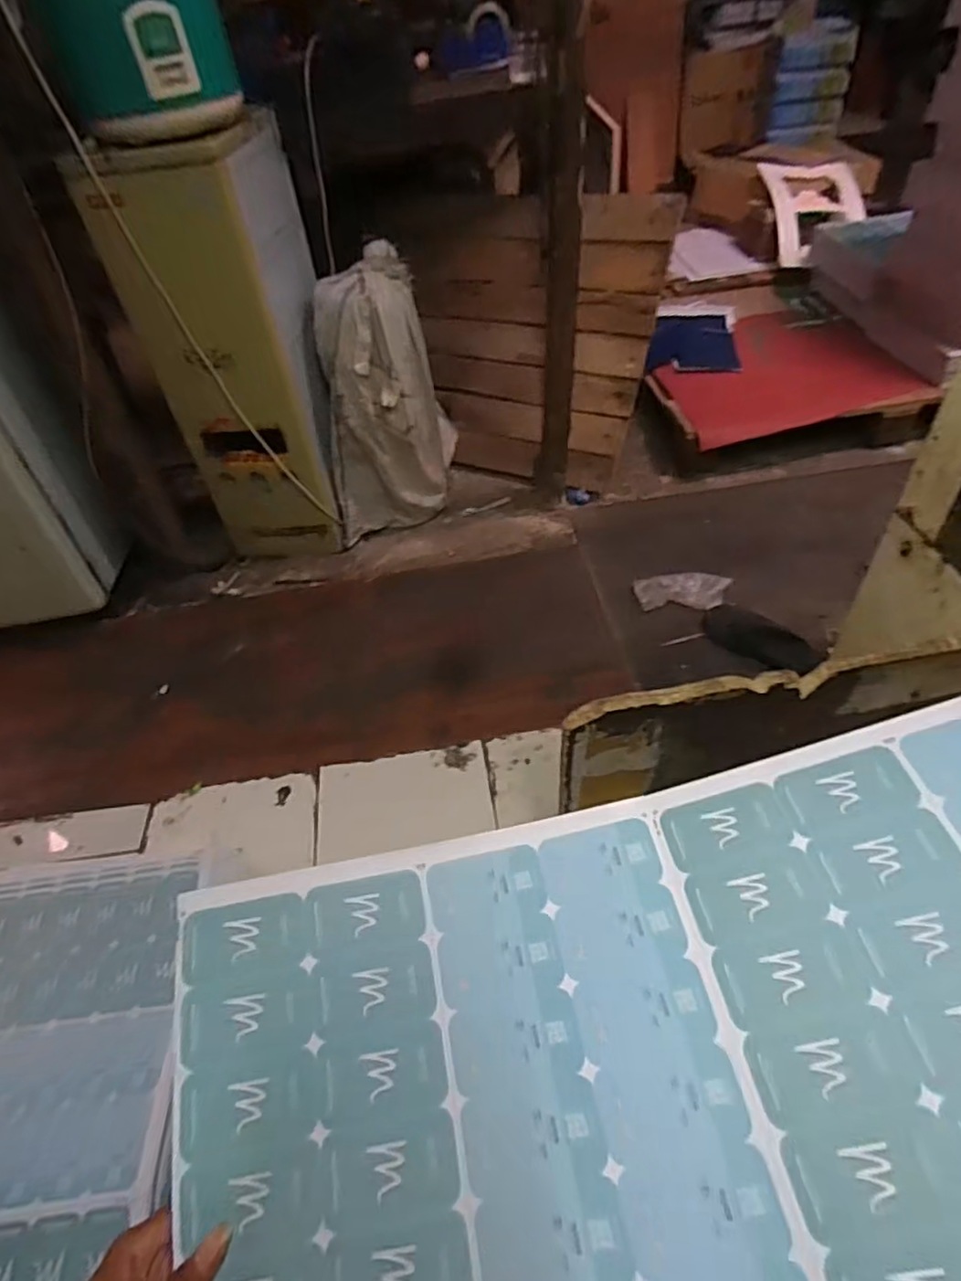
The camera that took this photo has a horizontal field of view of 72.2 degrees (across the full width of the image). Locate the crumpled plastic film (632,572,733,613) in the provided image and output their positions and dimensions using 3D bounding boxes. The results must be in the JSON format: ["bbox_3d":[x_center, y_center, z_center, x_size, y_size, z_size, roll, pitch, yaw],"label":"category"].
[{"bbox_3d":[0.426,-0.106,1.387,0.187,0.041,0.074,-2,46,3],"label":"crumpled plastic film"}]

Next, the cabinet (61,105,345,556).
[{"bbox_3d":[-0.498,-0.590,1.429,0.314,0.800,0.337,-2,46,3],"label":"cabinet"}]

